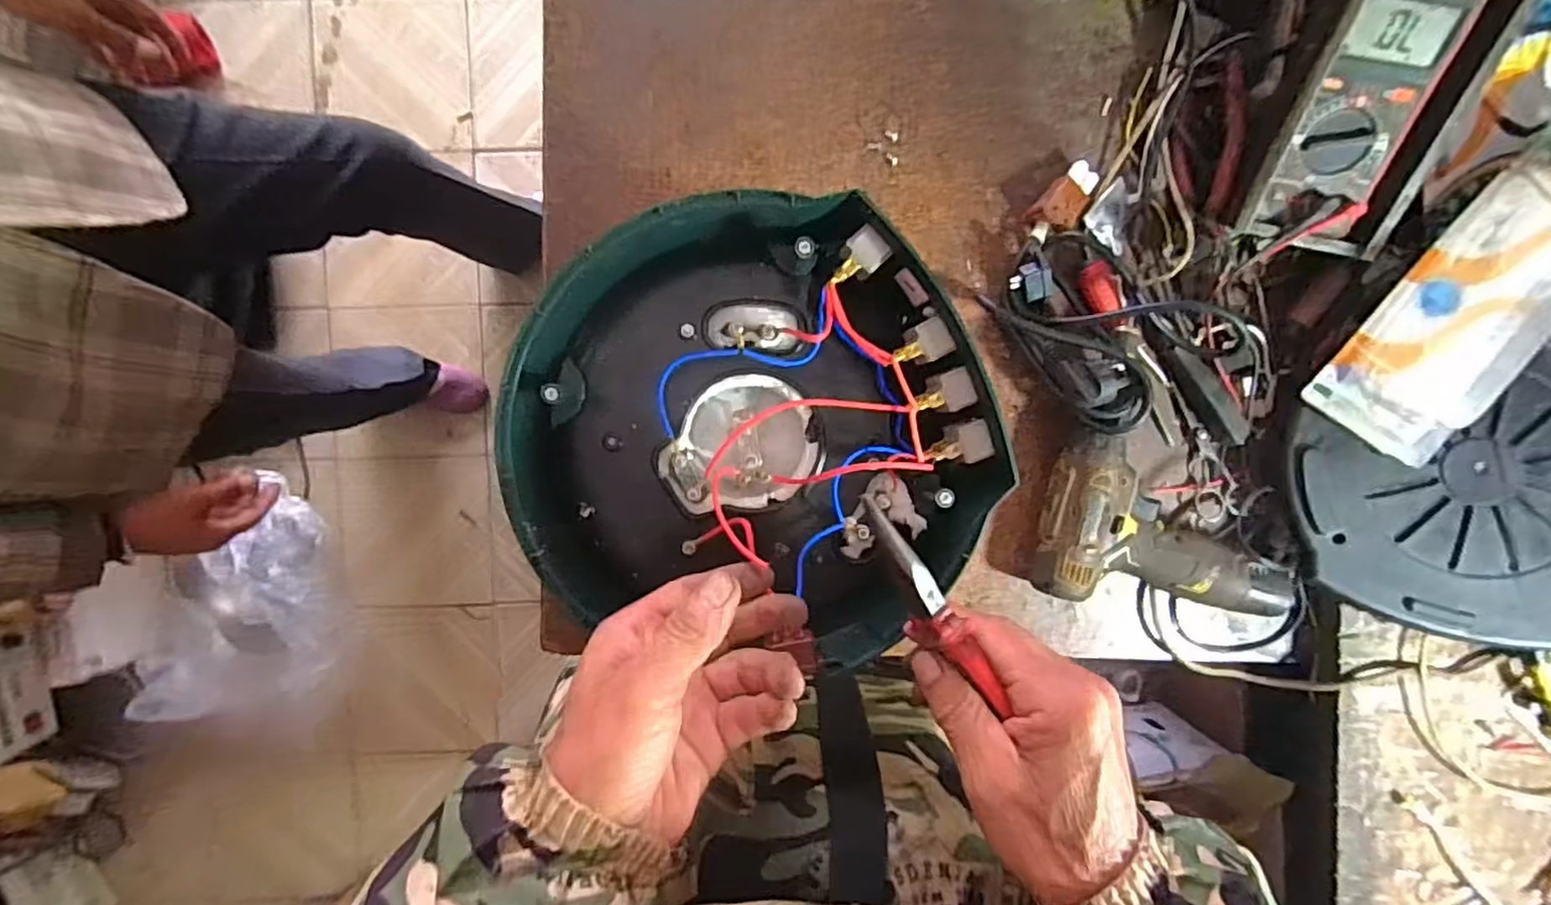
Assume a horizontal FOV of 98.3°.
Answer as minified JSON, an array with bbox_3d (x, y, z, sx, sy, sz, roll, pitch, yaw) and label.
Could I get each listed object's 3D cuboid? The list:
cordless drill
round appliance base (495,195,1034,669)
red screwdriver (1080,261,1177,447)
[{"bbox_3d":[0.305,0.055,0.533,0.188,0.048,0.129,3,92,-1],"label":"cordless drill"},{"bbox_3d":[-0.003,-0.009,0.385,0.259,0.089,0.239,0,92,-1],"label":"round appliance base"},{"bbox_3d":[0.291,-0.079,0.539,0.033,0.024,0.159,-37,105,1],"label":"red screwdriver"}]

